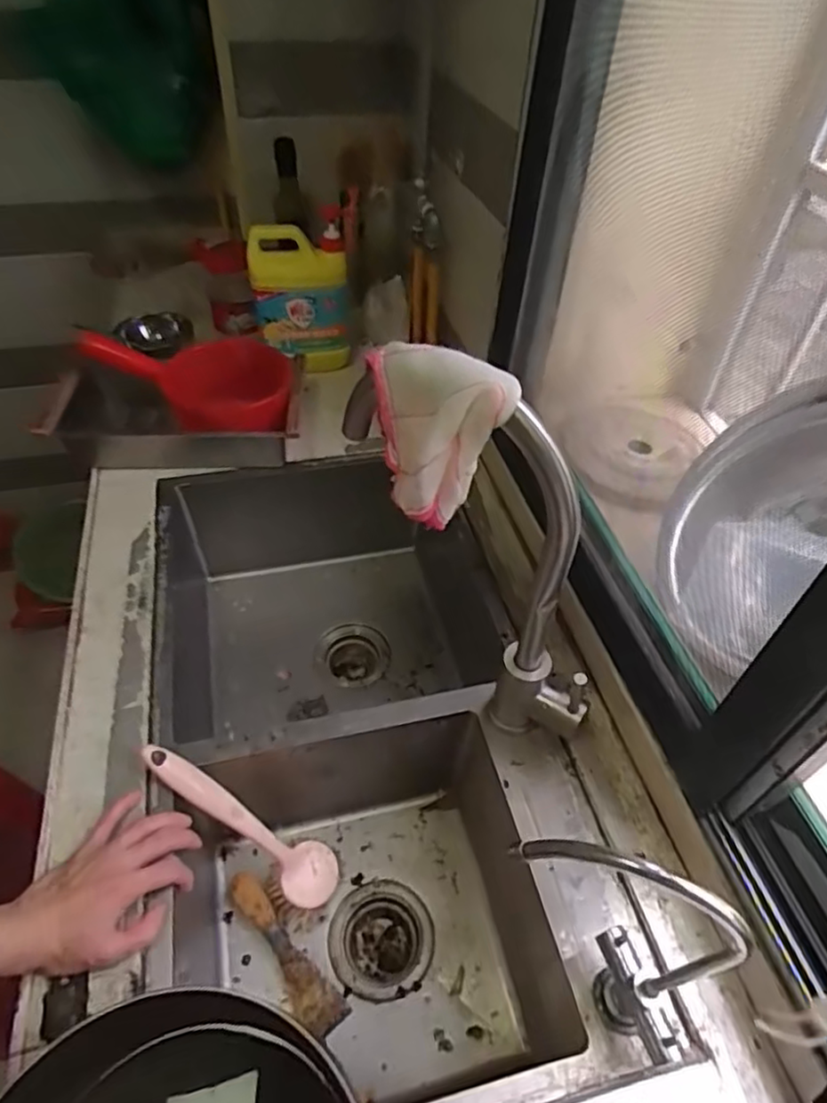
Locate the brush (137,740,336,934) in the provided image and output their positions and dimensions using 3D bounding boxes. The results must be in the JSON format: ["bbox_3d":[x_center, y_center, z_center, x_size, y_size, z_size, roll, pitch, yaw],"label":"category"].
[{"bbox_3d":[-0.174,0.281,0.659,0.050,0.269,0.079,-11,35,38],"label":"brush"}]

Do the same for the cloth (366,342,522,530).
[{"bbox_3d":[0.010,-0.098,0.490,0.110,0.140,0.066,48,43,15],"label":"cloth"}]

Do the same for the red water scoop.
[{"bbox_3d":[-0.305,-0.248,0.954,0.296,0.123,0.115,15,48,11],"label":"red water scoop"}]

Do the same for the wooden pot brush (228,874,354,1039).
[{"bbox_3d":[-0.136,0.411,0.671,0.039,0.022,0.174,-33,57,-29],"label":"wooden pot brush"}]

